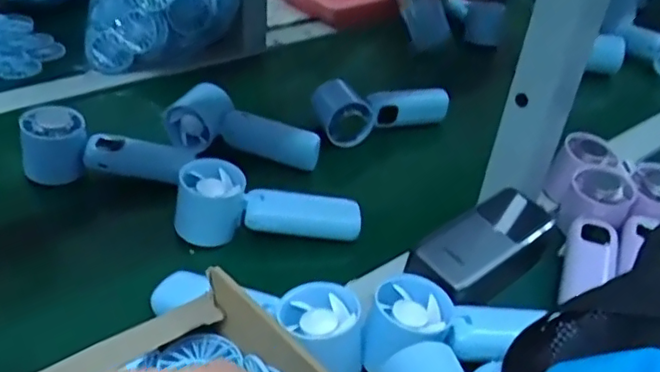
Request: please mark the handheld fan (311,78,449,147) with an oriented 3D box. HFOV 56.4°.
[{"bbox_3d":[0.051,-0.085,0.682,0.144,0.051,0.068,-14,41,-27],"label":"handheld fan"}]

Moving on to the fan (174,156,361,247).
[{"bbox_3d":[-0.050,0.020,0.517,0.148,0.050,0.052,8,36,1],"label":"fan"}]

